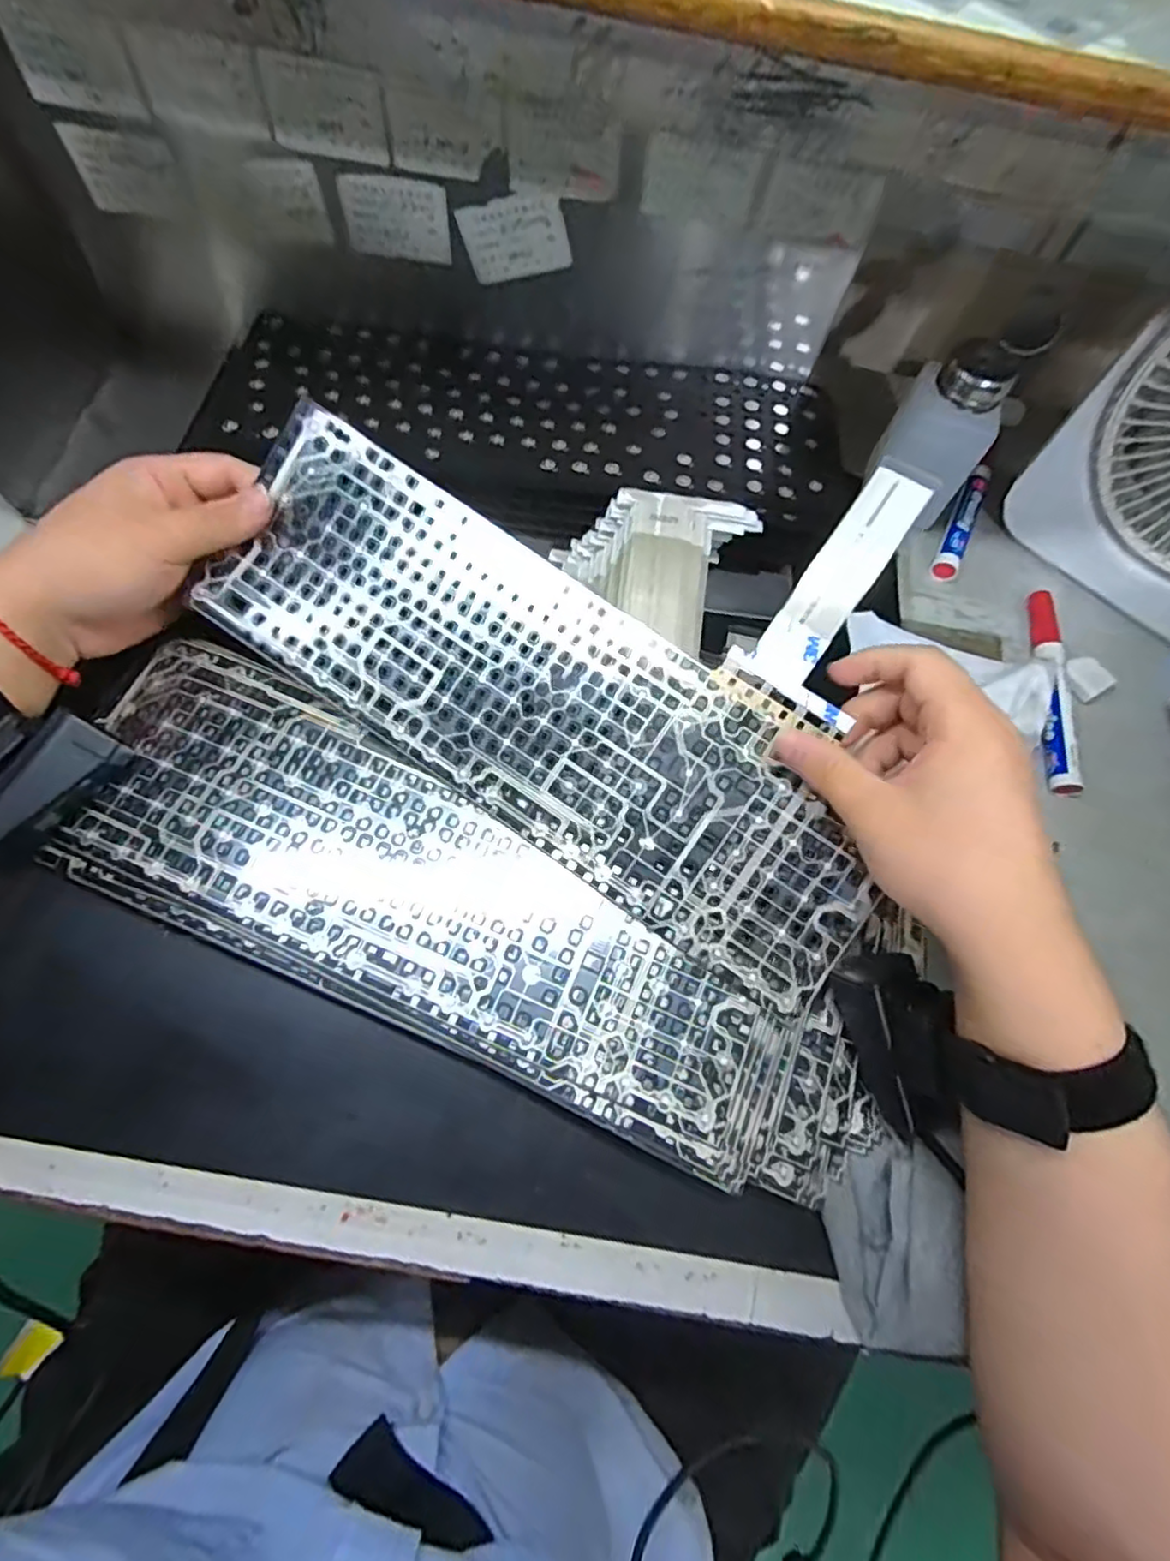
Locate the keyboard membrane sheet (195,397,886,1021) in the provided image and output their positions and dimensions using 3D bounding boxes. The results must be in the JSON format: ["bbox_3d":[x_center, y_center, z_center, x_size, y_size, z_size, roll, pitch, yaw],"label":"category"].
[{"bbox_3d":[-0.017,-0.039,0.322,0.354,0.011,0.118,34,90,6],"label":"keyboard membrane sheet"}]

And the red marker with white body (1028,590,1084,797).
[{"bbox_3d":[0.282,-0.058,0.398,0.019,0.021,0.141,9,70,1],"label":"red marker with white body"}]

